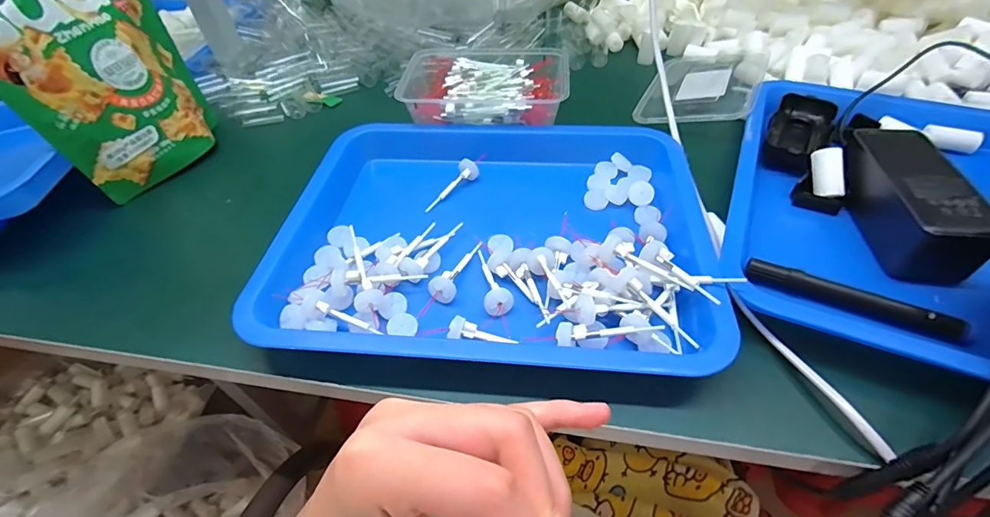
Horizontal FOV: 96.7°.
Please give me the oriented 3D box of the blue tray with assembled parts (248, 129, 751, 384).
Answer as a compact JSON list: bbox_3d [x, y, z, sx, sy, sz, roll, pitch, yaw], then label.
[{"bbox_3d":[0.000,-0.030,0.370,0.332,0.034,0.275,3,49,7],"label":"blue tray with assembled parts"}]

